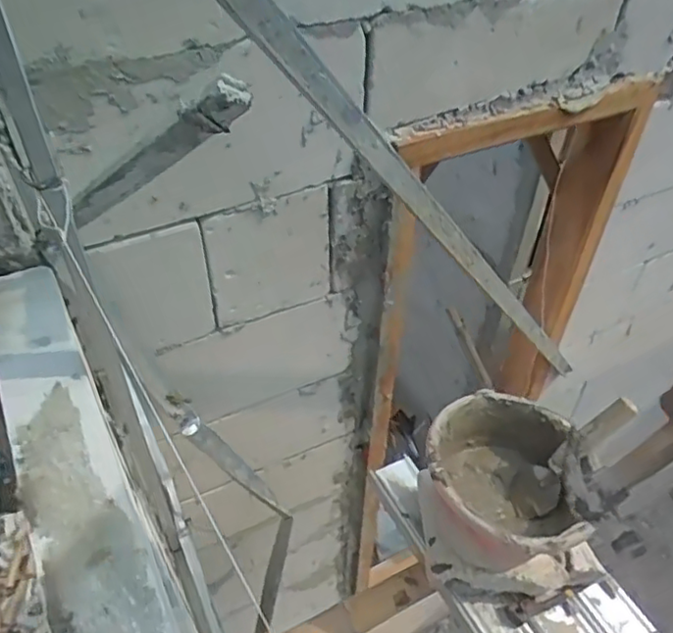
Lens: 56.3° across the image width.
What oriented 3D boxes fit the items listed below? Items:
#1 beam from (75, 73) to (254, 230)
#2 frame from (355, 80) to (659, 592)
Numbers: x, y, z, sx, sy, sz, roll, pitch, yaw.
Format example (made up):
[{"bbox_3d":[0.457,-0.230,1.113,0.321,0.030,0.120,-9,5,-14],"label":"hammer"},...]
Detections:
[{"bbox_3d":[-0.161,-0.126,0.529,0.276,0.025,0.026,-17,27,44],"label":"beam"},{"bbox_3d":[0.269,0.192,1.433,0.489,1.432,0.095,-21,49,-21],"label":"frame"}]

